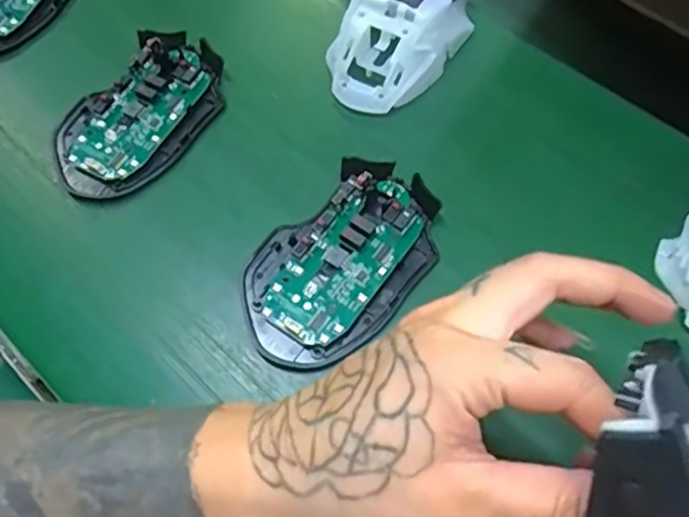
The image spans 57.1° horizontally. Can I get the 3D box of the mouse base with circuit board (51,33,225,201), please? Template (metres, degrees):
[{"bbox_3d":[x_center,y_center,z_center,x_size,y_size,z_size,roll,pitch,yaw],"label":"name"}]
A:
[{"bbox_3d":[-0.118,-0.085,0.367,0.068,0.019,0.114,36,70,19],"label":"mouse base with circuit board"}]

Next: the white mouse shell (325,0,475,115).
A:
[{"bbox_3d":[0.032,-0.138,0.375,0.069,0.033,0.110,26,67,15],"label":"white mouse shell"}]

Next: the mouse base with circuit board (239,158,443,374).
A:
[{"bbox_3d":[-0.001,0.001,0.317,0.073,0.016,0.116,40,72,21],"label":"mouse base with circuit board"}]

